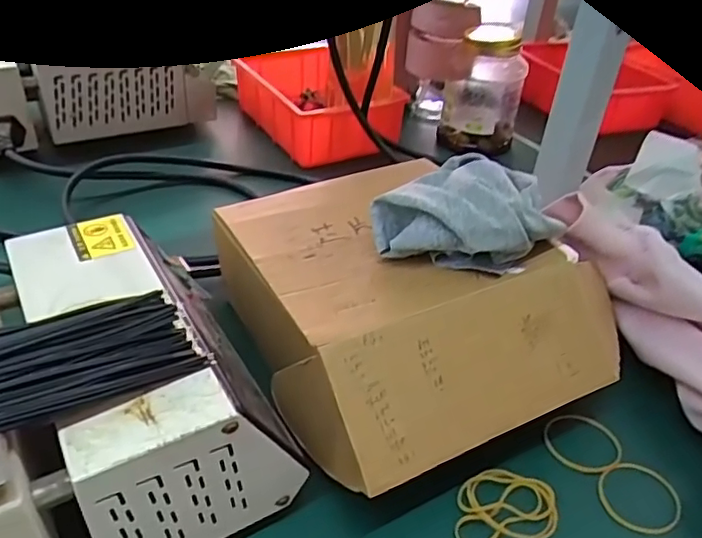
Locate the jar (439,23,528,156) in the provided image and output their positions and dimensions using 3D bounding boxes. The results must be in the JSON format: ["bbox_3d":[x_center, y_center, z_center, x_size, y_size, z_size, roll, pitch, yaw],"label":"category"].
[{"bbox_3d":[0.150,-0.200,0.672,0.083,0.126,0.075,11,37,9],"label":"jar"}]

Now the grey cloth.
[{"bbox_3d":[0.072,-0.037,0.375,0.105,0.046,0.089,11,37,9],"label":"grey cloth"}]

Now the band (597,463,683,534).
[{"bbox_3d":[0.161,0.127,0.335,0.043,0.008,0.040,-2,42,2],"label":"band"}]

